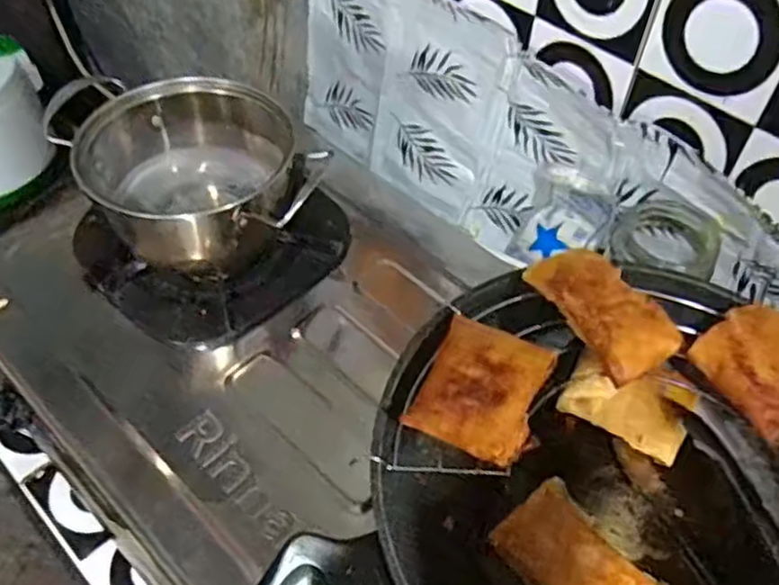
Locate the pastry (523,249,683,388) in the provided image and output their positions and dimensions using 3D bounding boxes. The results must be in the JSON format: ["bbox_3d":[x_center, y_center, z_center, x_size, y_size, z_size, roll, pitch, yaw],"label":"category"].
[{"bbox_3d":[0.136,0.008,0.452,0.056,0.014,0.095,-27,57,-22],"label":"pastry"}]

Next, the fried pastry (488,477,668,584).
[{"bbox_3d":[0.115,0.170,0.438,0.060,0.022,0.098,-30,58,-23],"label":"fried pastry"}]

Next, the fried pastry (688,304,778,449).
[{"bbox_3d":[0.226,0.045,0.423,0.066,0.014,0.076,-24,56,-20],"label":"fried pastry"}]

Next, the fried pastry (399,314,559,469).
[{"bbox_3d":[0.054,0.055,0.417,0.066,0.012,0.082,22,54,15],"label":"fried pastry"}]

